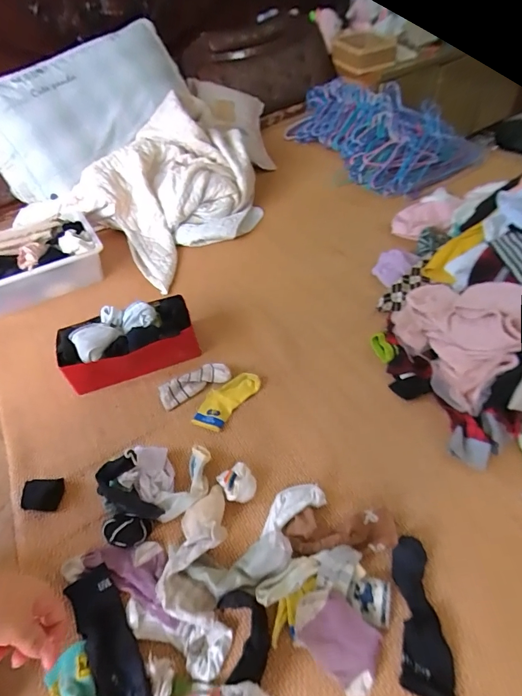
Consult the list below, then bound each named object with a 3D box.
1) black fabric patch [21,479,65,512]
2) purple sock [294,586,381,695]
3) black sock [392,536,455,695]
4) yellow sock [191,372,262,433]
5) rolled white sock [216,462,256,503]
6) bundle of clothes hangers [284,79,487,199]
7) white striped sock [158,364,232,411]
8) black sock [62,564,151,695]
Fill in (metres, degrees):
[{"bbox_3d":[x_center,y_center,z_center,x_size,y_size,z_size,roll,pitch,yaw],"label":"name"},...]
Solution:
[{"bbox_3d":[-0.389,0.262,0.670,0.065,0.023,0.050,-4,50,1],"label":"black fabric patch"},{"bbox_3d":[0.100,0.376,0.491,0.116,0.042,0.079,29,59,29],"label":"purple sock"},{"bbox_3d":[0.218,0.358,0.512,0.062,0.021,0.179,3,50,10],"label":"black sock"},{"bbox_3d":[-0.072,0.106,0.778,0.070,0.013,0.154,29,58,28],"label":"yellow sock"},{"bbox_3d":[-0.038,0.236,0.647,0.053,0.033,0.064,-33,53,-20],"label":"rolled white sock"},{"bbox_3d":[0.377,-0.808,1.394,0.400,0.186,0.756,-35,55,-22],"label":"bundle of clothes hangers"},{"bbox_3d":[-0.141,0.075,0.805,0.151,0.022,0.063,-23,50,-12],"label":"white striped sock"},{"bbox_3d":[-0.210,0.402,0.518,0.060,0.022,0.187,-33,53,-20],"label":"black sock"}]

